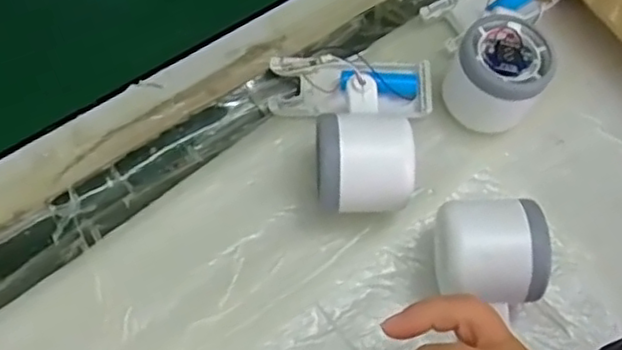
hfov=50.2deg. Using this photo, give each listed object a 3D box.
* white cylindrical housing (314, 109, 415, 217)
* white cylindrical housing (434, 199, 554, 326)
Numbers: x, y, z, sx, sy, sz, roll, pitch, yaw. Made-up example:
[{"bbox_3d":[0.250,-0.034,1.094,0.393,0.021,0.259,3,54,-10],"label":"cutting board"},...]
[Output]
[{"bbox_3d":[0.030,-0.004,0.396,0.054,0.059,0.058,-1,66,-4],"label":"white cylindrical housing"},{"bbox_3d":[0.098,0.045,0.375,0.058,0.053,0.055,4,66,-2],"label":"white cylindrical housing"}]

